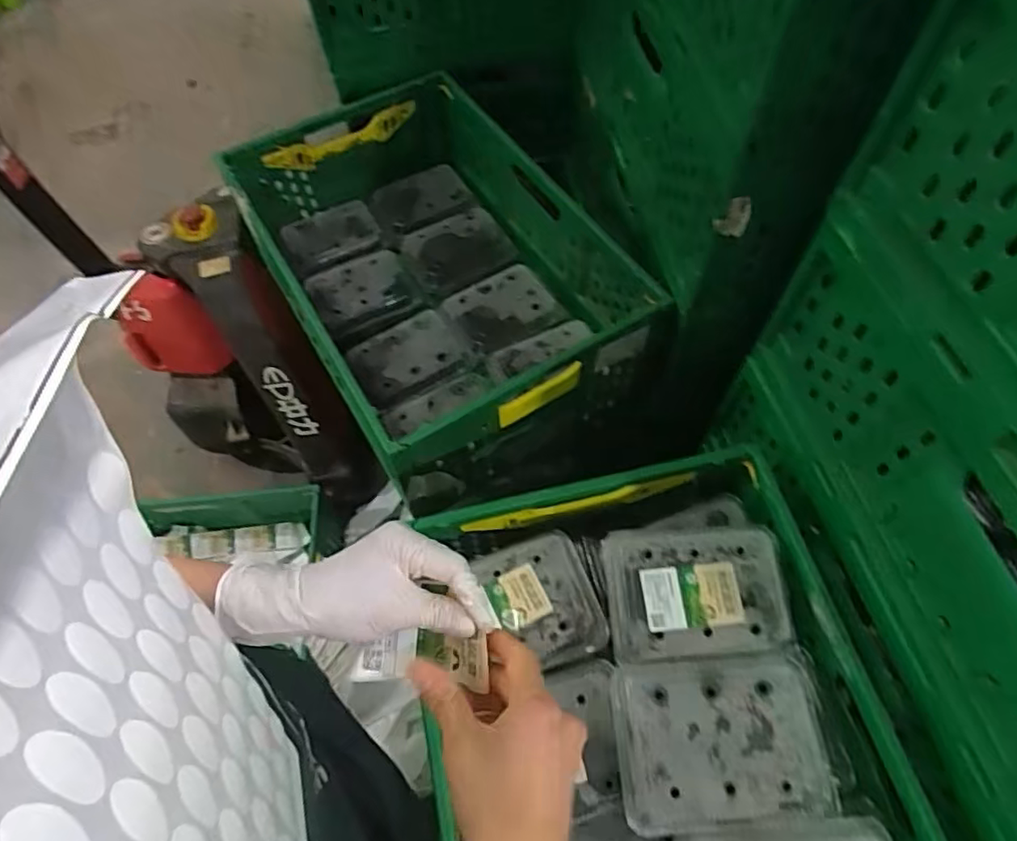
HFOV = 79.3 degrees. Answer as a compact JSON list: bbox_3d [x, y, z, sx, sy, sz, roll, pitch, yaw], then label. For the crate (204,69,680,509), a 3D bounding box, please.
[{"bbox_3d":[-0.111,-0.241,0.922,0.404,0.179,0.635,-29,64,-13],"label":"crate"}]

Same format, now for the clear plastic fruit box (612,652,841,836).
[{"bbox_3d":[0.182,0.274,0.530,0.173,0.047,0.128,-4,61,1],"label":"clear plastic fruit box"}]

